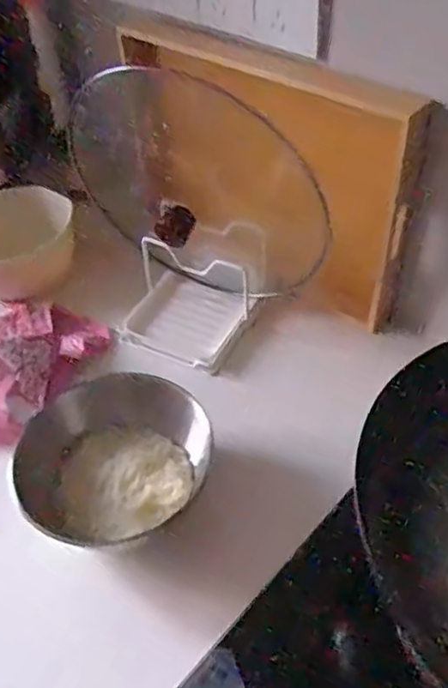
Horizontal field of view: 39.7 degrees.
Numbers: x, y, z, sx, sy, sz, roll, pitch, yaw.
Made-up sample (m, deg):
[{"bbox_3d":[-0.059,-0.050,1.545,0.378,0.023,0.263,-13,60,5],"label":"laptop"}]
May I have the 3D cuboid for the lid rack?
[{"bbox_3d":[-0.031,-0.080,0.775,0.145,0.108,0.182,21,51,22],"label":"lid rack"}]

